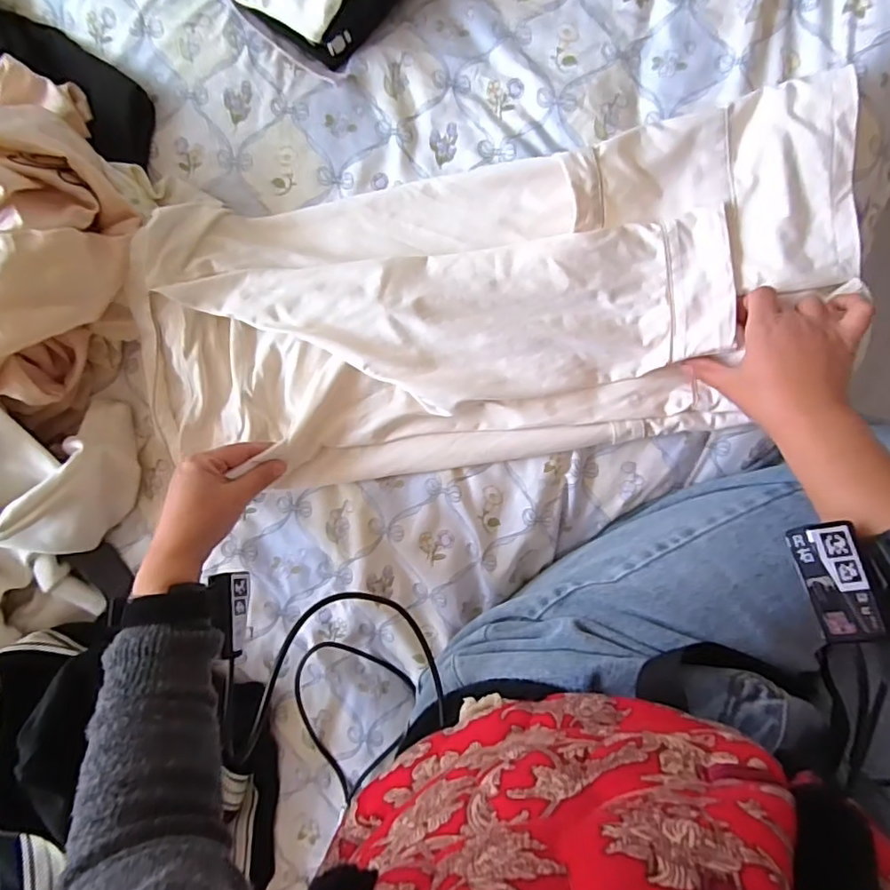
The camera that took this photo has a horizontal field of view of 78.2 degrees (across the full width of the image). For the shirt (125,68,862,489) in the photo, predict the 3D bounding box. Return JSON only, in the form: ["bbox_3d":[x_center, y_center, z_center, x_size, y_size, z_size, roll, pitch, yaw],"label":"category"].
[{"bbox_3d":[0.028,-0.117,0.491,0.621,0.062,0.267,-11,90,6],"label":"shirt"}]

